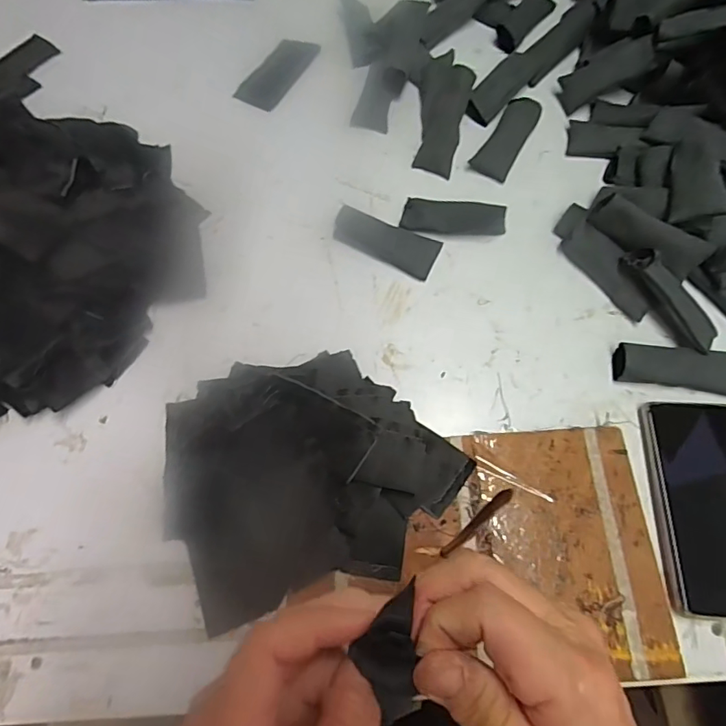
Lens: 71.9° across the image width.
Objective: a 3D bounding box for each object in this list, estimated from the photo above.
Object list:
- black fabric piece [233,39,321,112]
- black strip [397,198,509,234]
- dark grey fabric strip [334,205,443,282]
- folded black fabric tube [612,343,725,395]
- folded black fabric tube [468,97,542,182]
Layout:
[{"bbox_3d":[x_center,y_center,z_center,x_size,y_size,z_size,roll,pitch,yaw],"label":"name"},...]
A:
[{"bbox_3d":[-0.102,-0.348,0.599,0.056,0.005,0.112,26,72,13],"label":"black fabric piece"},{"bbox_3d":[0.088,-0.142,0.490,0.099,0.031,0.028,12,67,8],"label":"black strip"},{"bbox_3d":[0.022,-0.122,0.489,0.103,0.022,0.042,23,69,12],"label":"dark grey fabric strip"},{"bbox_3d":[0.269,0.002,0.423,0.106,0.022,0.037,6,67,5],"label":"folded black fabric tube"},{"bbox_3d":[0.156,-0.245,0.540,0.038,0.017,0.106,27,70,14],"label":"folded black fabric tube"}]

